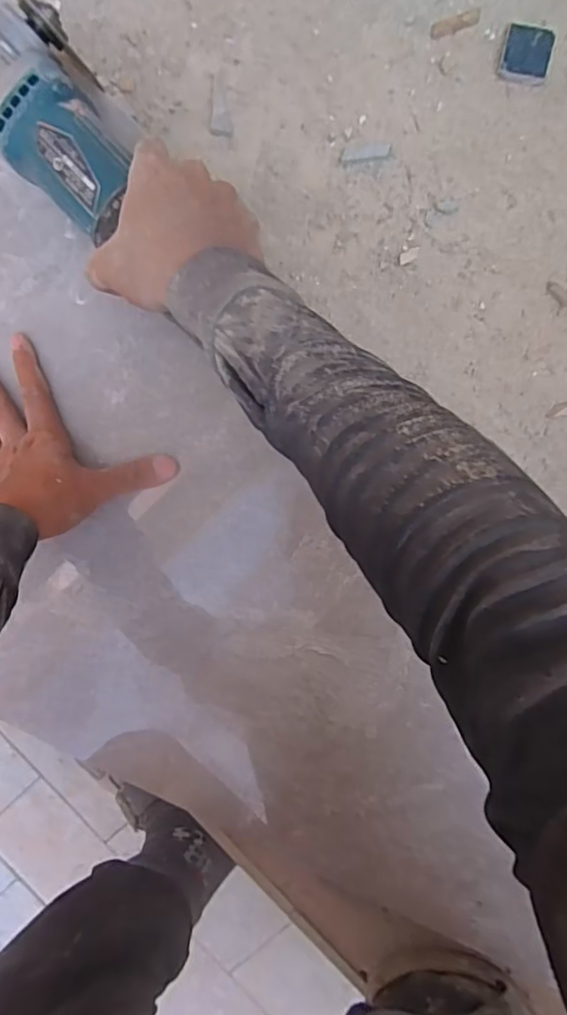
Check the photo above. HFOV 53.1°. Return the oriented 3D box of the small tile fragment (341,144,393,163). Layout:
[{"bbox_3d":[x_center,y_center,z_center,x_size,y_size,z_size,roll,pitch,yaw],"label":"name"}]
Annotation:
[{"bbox_3d":[0.069,-0.297,0.473,0.042,0.004,0.012,-5,95,5],"label":"small tile fragment"}]

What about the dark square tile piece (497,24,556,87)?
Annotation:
[{"bbox_3d":[0.194,-0.363,0.452,0.038,0.010,0.040,13,96,3],"label":"dark square tile piece"}]

